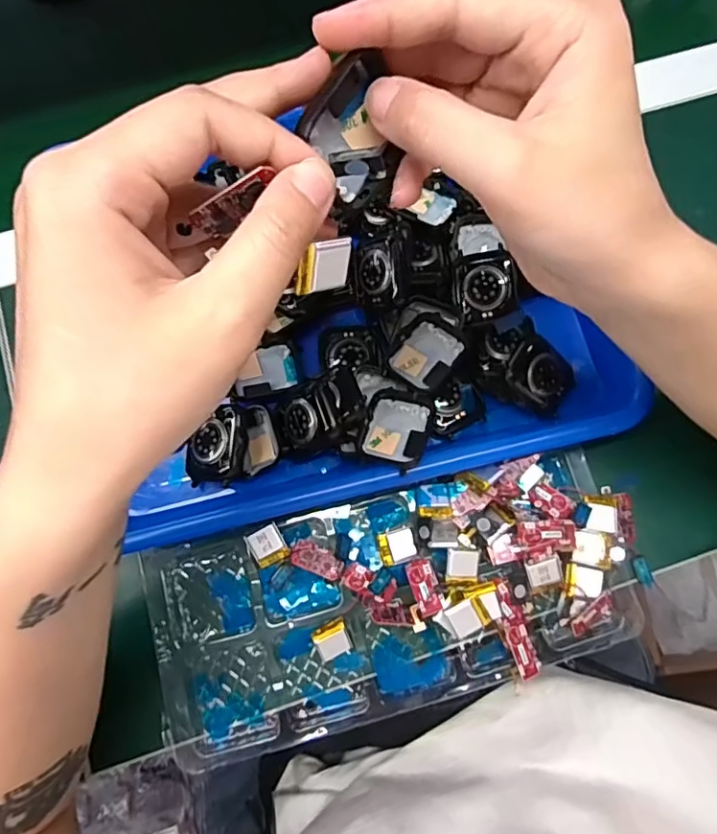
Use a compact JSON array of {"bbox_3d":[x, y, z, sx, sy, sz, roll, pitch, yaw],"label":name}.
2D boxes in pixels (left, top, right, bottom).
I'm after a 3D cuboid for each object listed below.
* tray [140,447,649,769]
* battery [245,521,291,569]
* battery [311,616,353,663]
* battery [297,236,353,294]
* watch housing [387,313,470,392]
[{"bbox_3d":[0.022,0.100,0.304,0.264,0.030,0.112,-13,76,-4],"label":"tray"},{"bbox_3d":[-0.051,0.072,0.307,0.019,0.007,0.021,-26,78,-7],"label":"battery"},{"bbox_3d":[-0.014,0.121,0.298,0.019,0.006,0.019,-22,77,-6],"label":"battery"},{"bbox_3d":[-0.012,-0.052,0.189,0.020,0.017,0.004,-18,38,-33],"label":"battery"},{"bbox_3d":[0.038,-0.037,0.308,0.036,0.012,0.042,32,78,7],"label":"watch housing"}]

